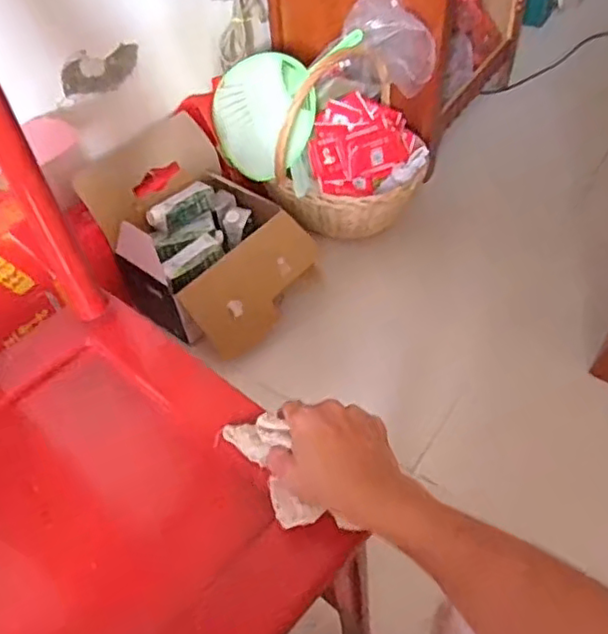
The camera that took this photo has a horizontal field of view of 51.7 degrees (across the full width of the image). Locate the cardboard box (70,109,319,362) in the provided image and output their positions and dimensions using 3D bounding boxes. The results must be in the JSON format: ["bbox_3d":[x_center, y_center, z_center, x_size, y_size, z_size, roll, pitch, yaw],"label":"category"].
[{"bbox_3d":[-0.189,-0.157,1.167,0.351,0.256,0.308,28,58,25],"label":"cardboard box"}]

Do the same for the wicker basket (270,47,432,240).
[{"bbox_3d":[0.079,-0.329,1.234,0.313,0.282,0.270,-10,50,-3],"label":"wicker basket"}]

